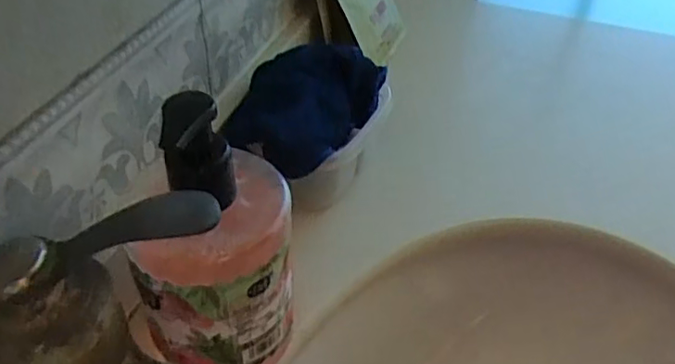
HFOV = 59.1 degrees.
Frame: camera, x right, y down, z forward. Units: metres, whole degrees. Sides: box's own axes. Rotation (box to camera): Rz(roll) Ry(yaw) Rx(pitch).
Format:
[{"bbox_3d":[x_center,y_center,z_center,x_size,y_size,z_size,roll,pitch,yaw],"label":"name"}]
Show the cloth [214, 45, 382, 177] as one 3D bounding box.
[{"bbox_3d":[-0.021,-0.064,0.434,0.080,0.036,0.141,20,45,18],"label":"cloth"}]

